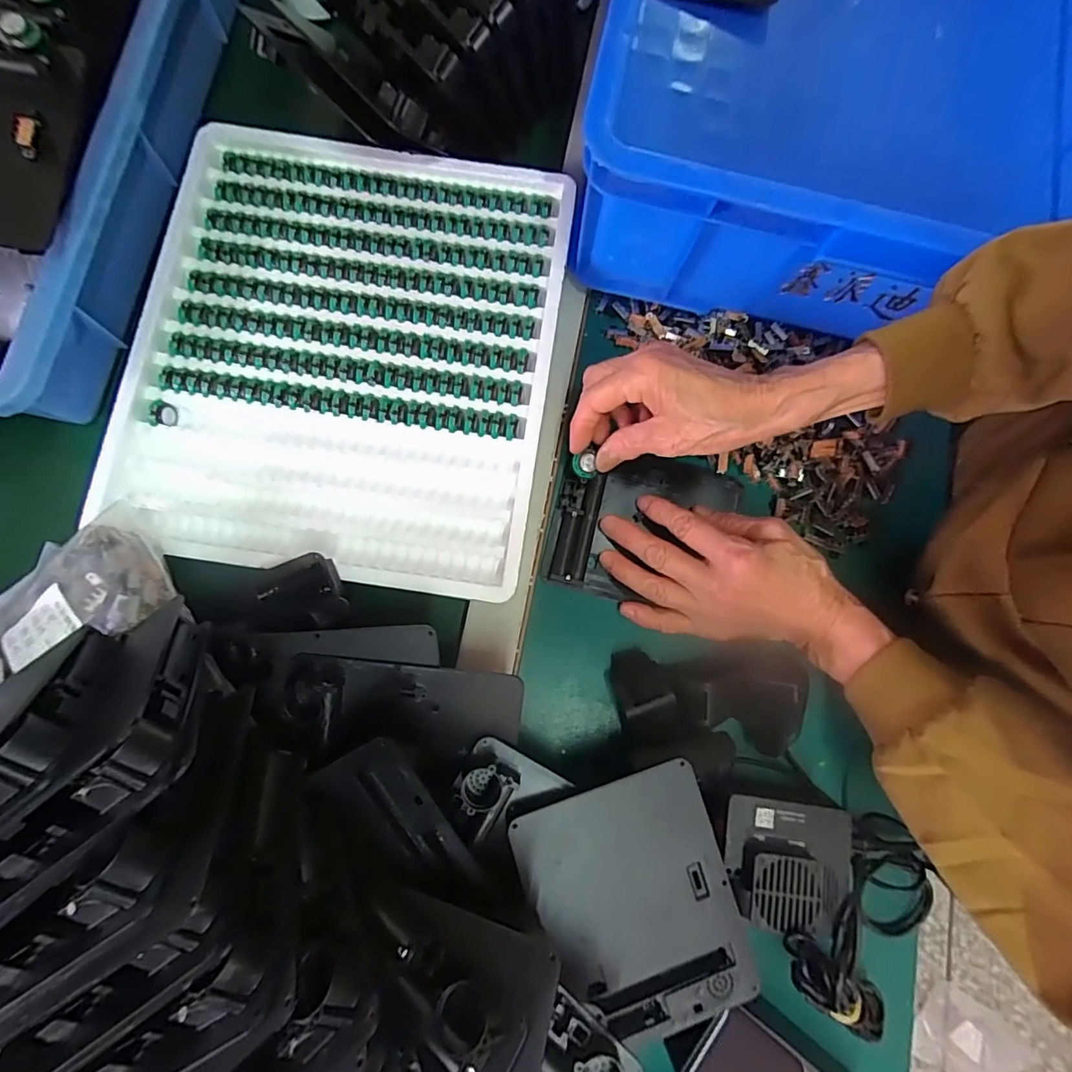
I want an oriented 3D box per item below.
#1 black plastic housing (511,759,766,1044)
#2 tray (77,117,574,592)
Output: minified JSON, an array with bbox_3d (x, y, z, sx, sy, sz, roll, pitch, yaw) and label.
[{"bbox_3d":[0.059,0.205,0.287,0.107,0.023,0.134,-21,83,-5],"label":"black plastic housing"},{"bbox_3d":[-0.131,-0.129,0.371,0.295,0.036,0.316,8,81,-1],"label":"tray"}]

